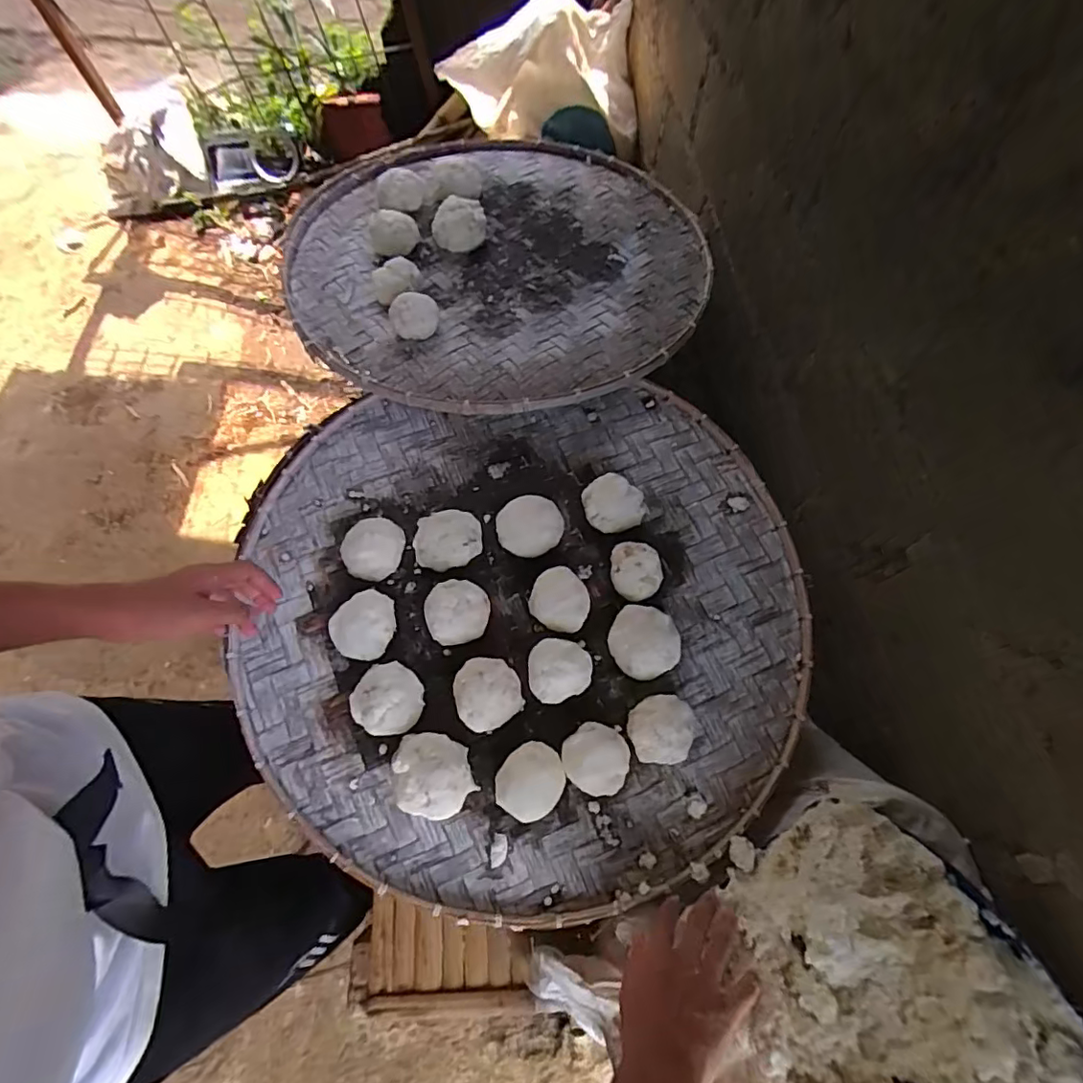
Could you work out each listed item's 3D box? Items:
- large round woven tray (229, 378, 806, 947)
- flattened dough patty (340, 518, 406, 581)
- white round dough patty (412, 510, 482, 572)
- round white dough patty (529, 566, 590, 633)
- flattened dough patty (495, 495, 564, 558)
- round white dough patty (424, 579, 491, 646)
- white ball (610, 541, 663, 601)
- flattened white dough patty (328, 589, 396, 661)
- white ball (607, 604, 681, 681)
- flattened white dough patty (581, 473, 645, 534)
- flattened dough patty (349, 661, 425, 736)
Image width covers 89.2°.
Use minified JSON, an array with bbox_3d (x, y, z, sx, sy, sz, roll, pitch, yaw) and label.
[{"bbox_3d":[-0.014,0.092,0.680,0.681,0.092,0.620,-4,68,0],"label":"large round woven tray"},{"bbox_3d":[-0.214,0.007,0.696,0.073,0.049,0.081,29,71,13],"label":"flattened dough patty"},{"bbox_3d":[-0.120,-0.004,0.697,0.082,0.049,0.073,-7,68,-2],"label":"white round dough patty"},{"bbox_3d":[0.024,0.074,0.673,0.068,0.047,0.069,-1,68,1],"label":"round white dough patty"},{"bbox_3d":[-0.015,-0.021,0.713,0.086,0.041,0.082,-11,68,-3],"label":"flattened dough patty"},{"bbox_3d":[-0.100,0.086,0.664,0.076,0.058,0.071,-10,68,-3],"label":"round white dough patty"},{"bbox_3d":[0.119,0.040,0.695,0.066,0.057,0.075,8,68,5],"label":"white ball"},{"bbox_3d":[-0.211,0.097,0.652,0.077,0.053,0.079,-1,68,1],"label":"flattened white dough patty"},{"bbox_3d":[0.123,0.122,0.662,0.082,0.068,0.082,-1,68,1],"label":"white ball"},{"bbox_3d":[0.094,-0.050,0.727,0.073,0.042,0.070,-1,68,1],"label":"flattened white dough patty"},{"bbox_3d":[-0.173,0.180,0.626,0.078,0.052,0.075,-1,68,1],"label":"flattened dough patty"}]

